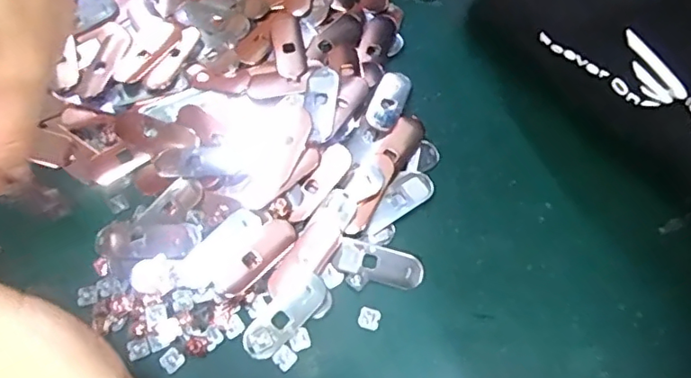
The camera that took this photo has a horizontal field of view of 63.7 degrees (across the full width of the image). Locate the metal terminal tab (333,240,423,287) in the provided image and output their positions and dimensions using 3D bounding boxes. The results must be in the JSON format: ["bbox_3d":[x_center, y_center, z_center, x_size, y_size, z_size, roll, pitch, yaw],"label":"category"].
[{"bbox_3d":[0.018,0.039,0.296,0.046,0.004,0.017,14,66,6],"label":"metal terminal tab"}]

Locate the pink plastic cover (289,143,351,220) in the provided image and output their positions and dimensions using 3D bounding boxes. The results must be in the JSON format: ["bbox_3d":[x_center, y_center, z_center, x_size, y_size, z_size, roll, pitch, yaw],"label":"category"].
[{"bbox_3d":[-0.015,-0.003,0.306,0.016,0.004,0.050,35,70,14],"label":"pink plastic cover"}]

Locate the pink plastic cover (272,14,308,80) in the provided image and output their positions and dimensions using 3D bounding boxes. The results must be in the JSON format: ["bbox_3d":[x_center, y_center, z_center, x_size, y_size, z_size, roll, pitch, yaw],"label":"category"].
[{"bbox_3d":[-0.036,-0.089,0.344,0.017,0.007,0.053,-11,66,-5],"label":"pink plastic cover"}]

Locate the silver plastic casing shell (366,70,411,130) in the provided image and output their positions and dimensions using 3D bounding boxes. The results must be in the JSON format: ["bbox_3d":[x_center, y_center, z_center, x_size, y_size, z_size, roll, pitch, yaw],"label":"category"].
[{"bbox_3d":[0.027,-0.055,0.334,0.018,0.004,0.043,20,67,8],"label":"silver plastic casing shell"}]

